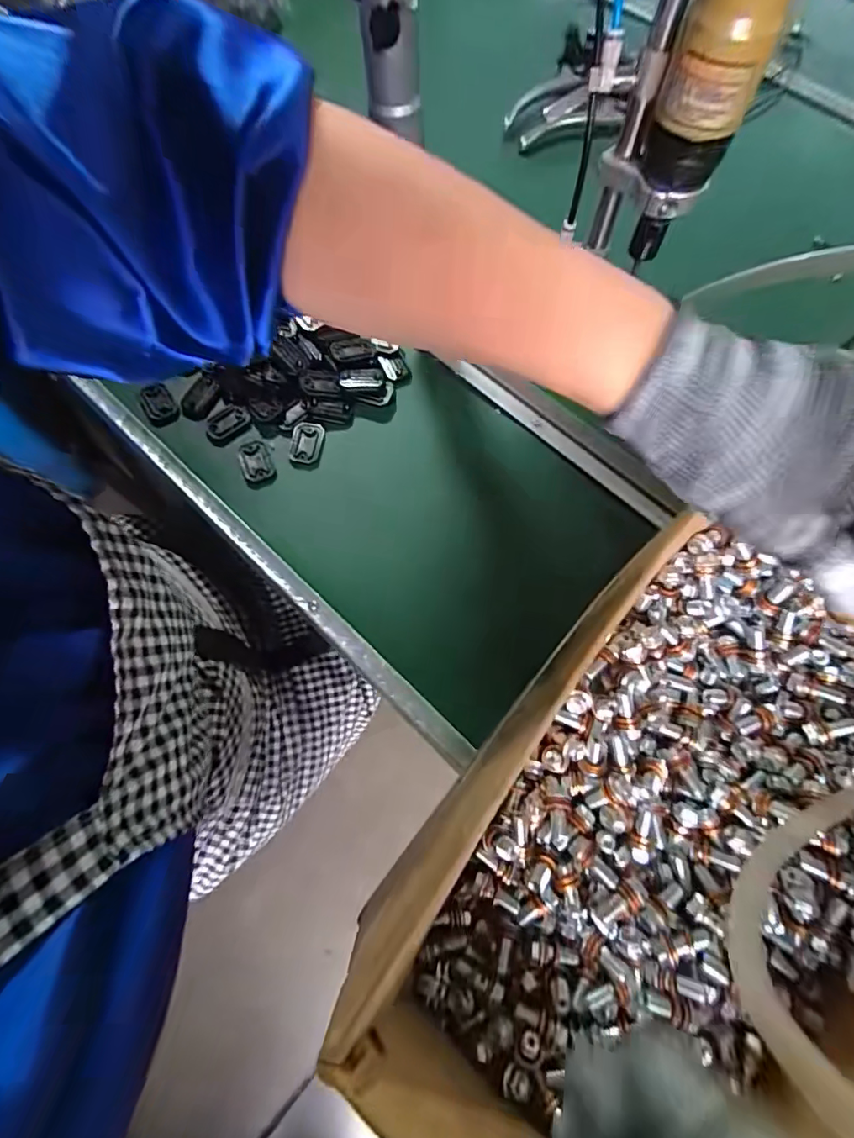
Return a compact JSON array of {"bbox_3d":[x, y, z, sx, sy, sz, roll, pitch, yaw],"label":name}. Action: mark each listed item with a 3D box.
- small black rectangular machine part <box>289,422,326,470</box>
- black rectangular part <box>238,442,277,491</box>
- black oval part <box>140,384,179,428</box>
[{"bbox_3d":[-0.112,-0.114,0.463,0.029,0.012,0.042,7,73,2],"label":"small black rectangular machine part"},{"bbox_3d":[-0.155,-0.095,0.457,0.029,0.011,0.044,-20,74,-6],"label":"black rectangular part"},{"bbox_3d":[-0.253,-0.154,0.473,0.030,0.006,0.044,-36,76,-11],"label":"black oval part"}]

